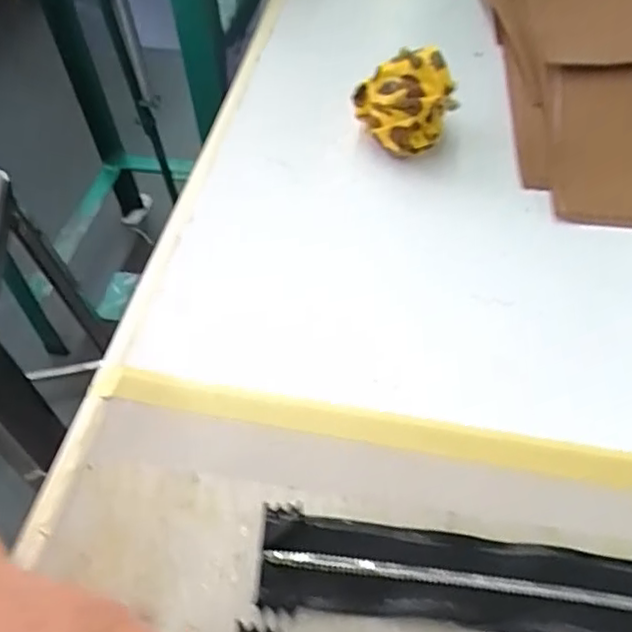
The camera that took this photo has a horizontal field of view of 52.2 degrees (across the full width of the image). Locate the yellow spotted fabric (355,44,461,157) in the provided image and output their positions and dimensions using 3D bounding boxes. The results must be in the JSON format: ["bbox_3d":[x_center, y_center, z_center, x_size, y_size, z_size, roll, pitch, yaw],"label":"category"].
[{"bbox_3d":[0.052,-0.122,0.371,0.049,0.046,0.047,-1,52,1],"label":"yellow spotted fabric"}]

